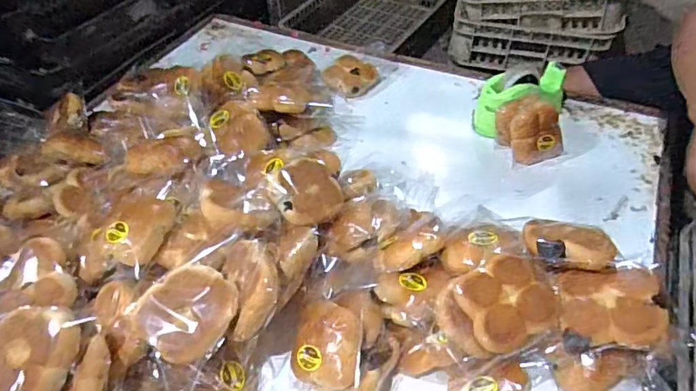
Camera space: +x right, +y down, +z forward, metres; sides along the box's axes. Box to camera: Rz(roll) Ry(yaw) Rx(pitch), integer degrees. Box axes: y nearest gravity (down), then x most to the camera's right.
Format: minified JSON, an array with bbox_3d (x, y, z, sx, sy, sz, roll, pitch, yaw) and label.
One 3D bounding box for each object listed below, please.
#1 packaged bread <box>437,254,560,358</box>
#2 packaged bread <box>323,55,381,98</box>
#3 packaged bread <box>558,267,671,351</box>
[{"bbox_3d":[0.190,0.142,0.635,0.133,0.060,0.100,-18,48,-14],"label":"packaged bread"},{"bbox_3d":[0.007,-0.283,1.187,0.130,0.044,0.101,-34,54,-27],"label":"packaged bread"},{"bbox_3d":[0.325,0.141,0.622,0.114,0.045,0.100,-7,50,20],"label":"packaged bread"}]

